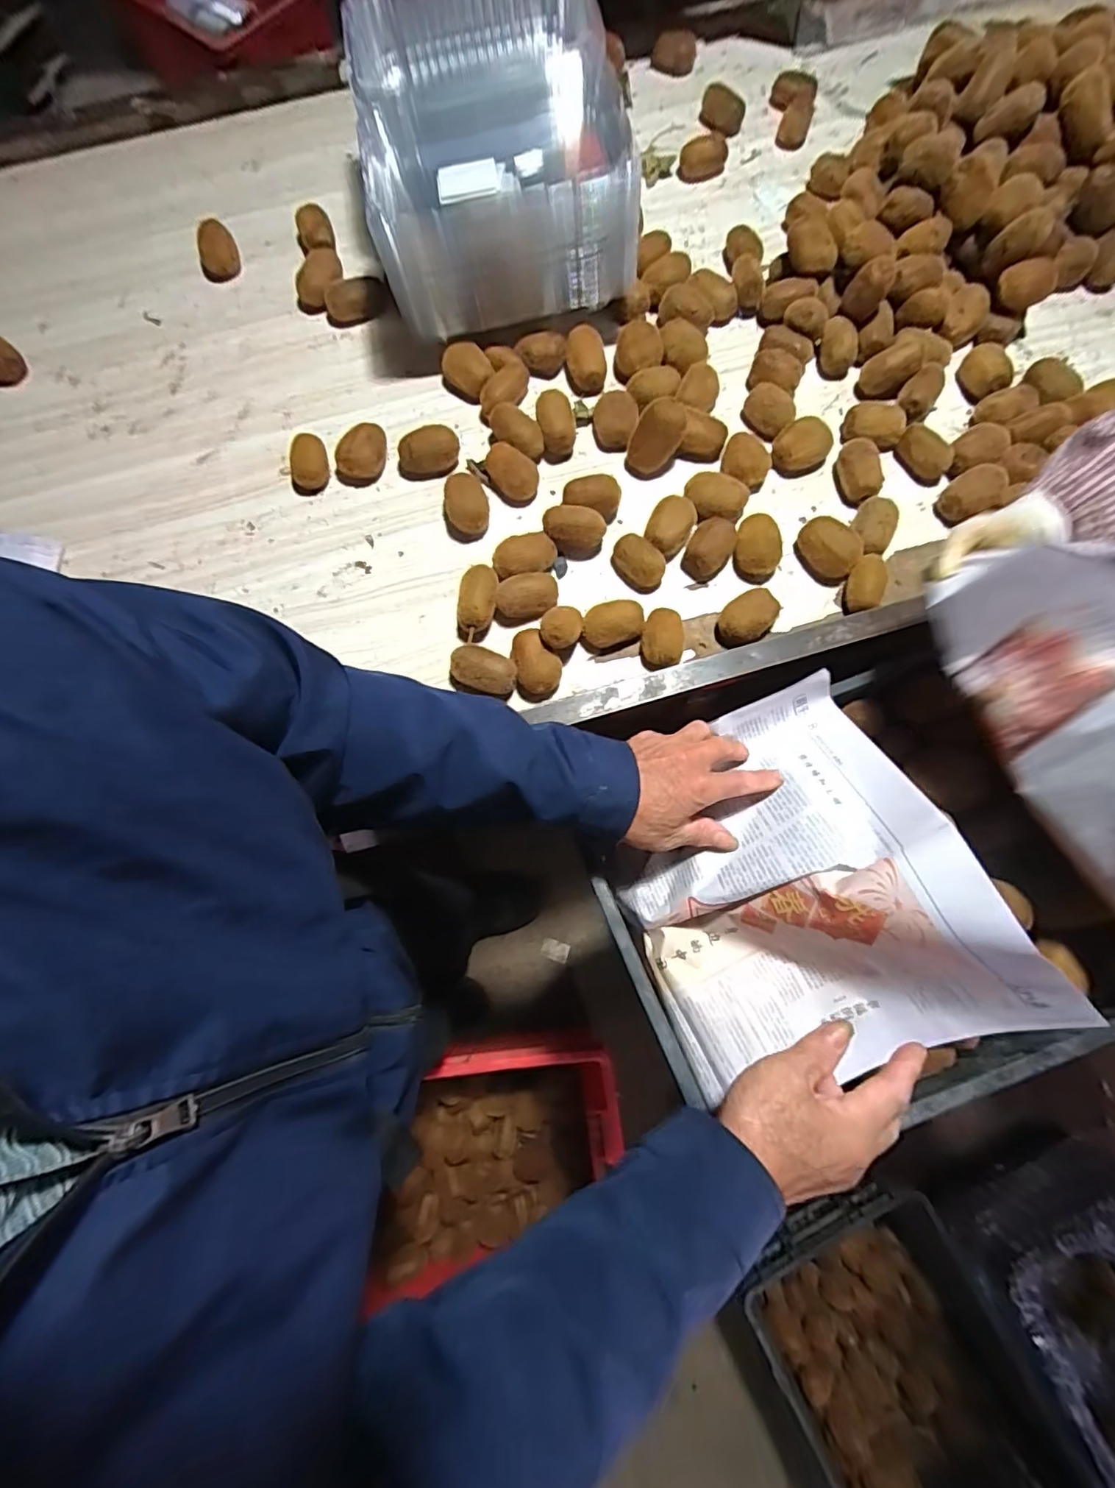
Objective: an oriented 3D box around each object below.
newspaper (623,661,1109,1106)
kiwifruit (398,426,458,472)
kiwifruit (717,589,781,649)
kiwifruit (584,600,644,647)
[{"bbox_3d":[0.189,0.103,0.432,0.256,0.155,0.288,-21,76,-4],"label":"newspaper"},{"bbox_3d":[-0.157,-0.358,0.685,0.075,0.037,0.048,-17,76,-3],"label":"kiwifruit"},{"bbox_3d":[0.210,-0.137,0.624,0.051,0.037,0.070,43,80,11],"label":"kiwifruit"},{"bbox_3d":[0.060,-0.133,0.621,0.070,0.037,0.046,-15,76,-2],"label":"kiwifruit"}]

